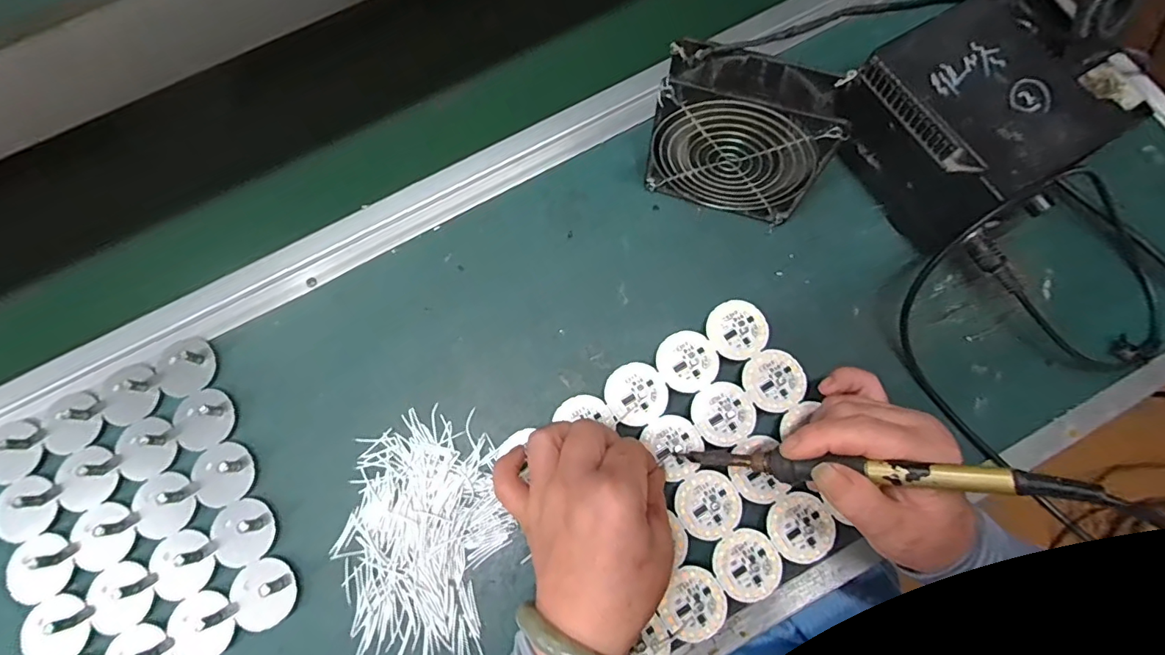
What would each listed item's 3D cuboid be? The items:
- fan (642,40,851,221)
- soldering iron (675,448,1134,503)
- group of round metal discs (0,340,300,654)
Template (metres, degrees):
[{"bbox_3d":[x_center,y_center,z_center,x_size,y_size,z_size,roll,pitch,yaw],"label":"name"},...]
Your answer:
[{"bbox_3d":[0.110,-0.133,0.368,0.117,0.115,0.048,16,77,5],"label":"fan"},{"bbox_3d":[0.149,0.080,0.286,0.204,0.018,0.015,-7,72,39],"label":"soldering iron"},{"bbox_3d":[-0.319,0.137,0.366,0.168,0.012,0.214,-28,77,-6],"label":"group of round metal discs"}]

